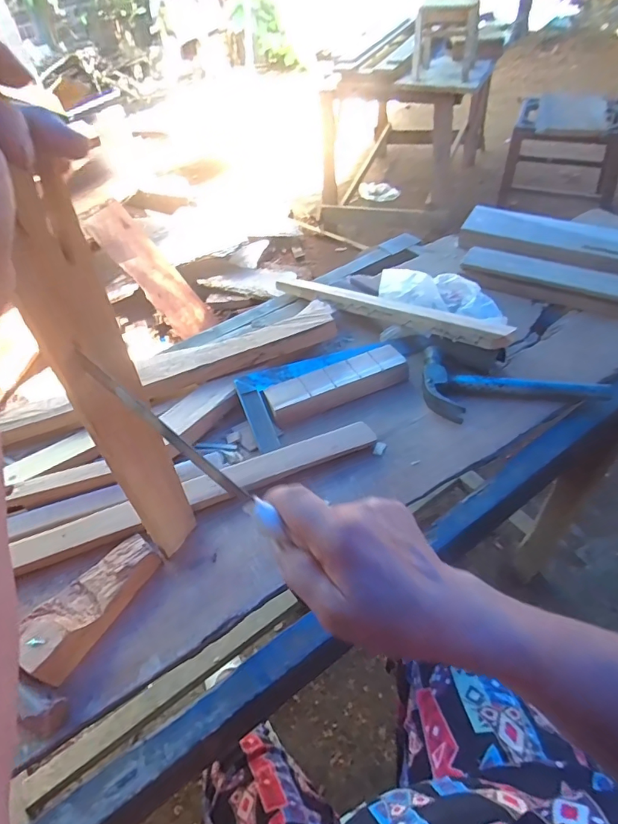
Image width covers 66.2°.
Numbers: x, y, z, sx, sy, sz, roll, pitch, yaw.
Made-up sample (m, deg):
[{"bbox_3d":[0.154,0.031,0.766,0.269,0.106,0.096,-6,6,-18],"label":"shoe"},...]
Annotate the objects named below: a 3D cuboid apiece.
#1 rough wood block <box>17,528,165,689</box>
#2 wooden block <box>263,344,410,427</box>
[{"bbox_3d":[-0.209,0.177,0.452,0.058,0.044,0.135,23,54,22],"label":"rough wood block"},{"bbox_3d":[0.039,-0.036,0.633,0.189,0.032,0.053,-22,51,-15],"label":"wooden block"}]

